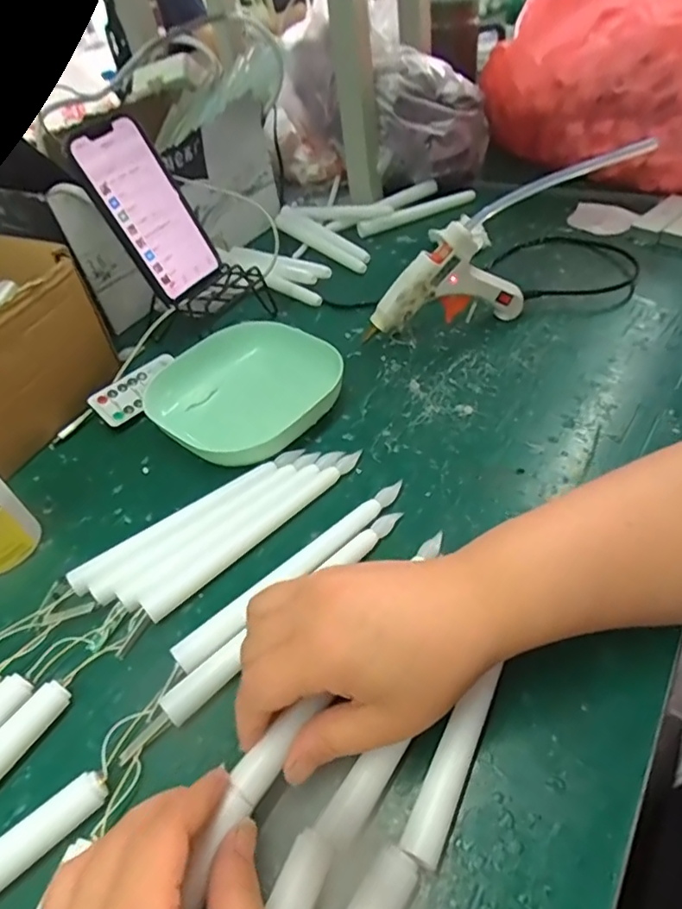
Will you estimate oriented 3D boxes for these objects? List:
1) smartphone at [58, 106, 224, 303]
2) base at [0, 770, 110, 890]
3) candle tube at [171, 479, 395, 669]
[{"bbox_3d":[-0.168,-0.213,0.490,0.010,0.146,0.075,6,45,50],"label":"smartphone"},{"bbox_3d":[-0.149,0.184,0.256,0.089,0.020,0.018,-36,51,-22],"label":"base"},{"bbox_3d":[-0.024,0.068,0.342,0.171,0.016,0.016,-36,51,-22],"label":"candle tube"}]

